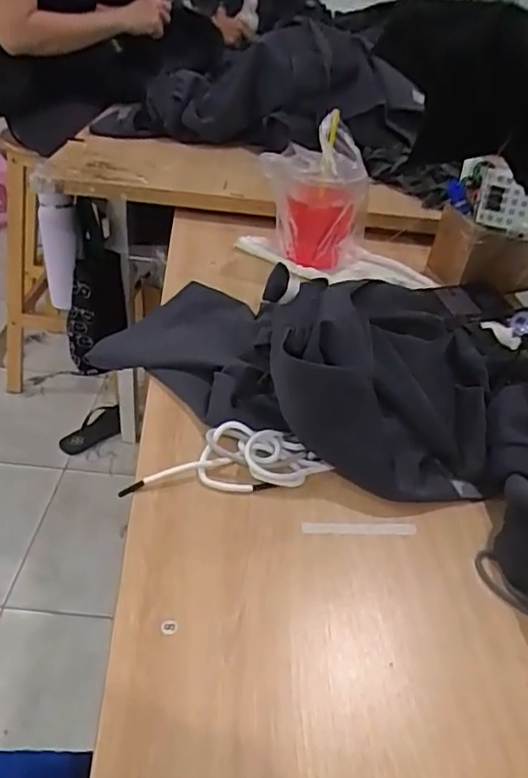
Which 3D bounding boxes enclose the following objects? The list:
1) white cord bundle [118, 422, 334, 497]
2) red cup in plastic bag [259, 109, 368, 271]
[{"bbox_3d":[-0.033,0.063,0.550,0.176,0.027,0.060,-2,38,-8],"label":"white cord bundle"},{"bbox_3d":[0.076,-0.273,0.865,0.142,0.184,0.099,7,38,3],"label":"red cup in plastic bag"}]

